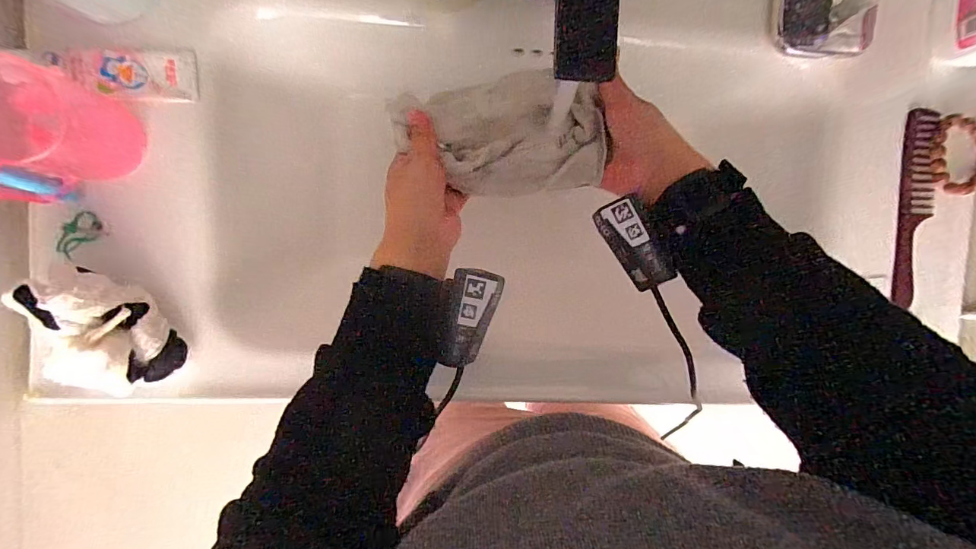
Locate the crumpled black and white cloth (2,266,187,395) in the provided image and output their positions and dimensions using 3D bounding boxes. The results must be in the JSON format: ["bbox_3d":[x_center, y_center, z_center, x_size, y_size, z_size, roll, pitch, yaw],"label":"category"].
[{"bbox_3d":[-0.312,0.044,0.356,0.095,0.051,0.100,-3,94,-5],"label":"crumpled black and white cloth"}]

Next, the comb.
[{"bbox_3d":[0.423,-0.065,0.430,0.032,0.010,0.190,3,96,12],"label":"comb"}]

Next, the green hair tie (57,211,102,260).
[{"bbox_3d":[-0.351,-0.035,0.373,0.022,0.009,0.041,37,90,-6],"label":"green hair tie"}]

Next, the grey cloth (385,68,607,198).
[{"bbox_3d":[0.010,-0.112,0.354,0.165,0.025,0.093,-8,94,-4],"label":"grey cloth"}]

